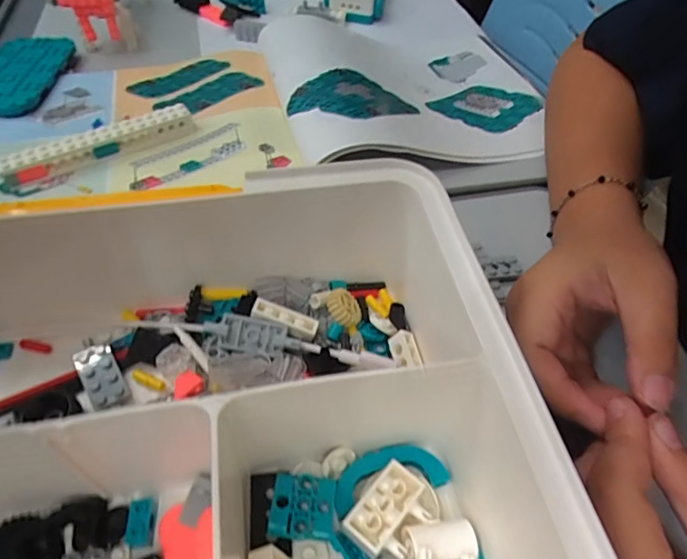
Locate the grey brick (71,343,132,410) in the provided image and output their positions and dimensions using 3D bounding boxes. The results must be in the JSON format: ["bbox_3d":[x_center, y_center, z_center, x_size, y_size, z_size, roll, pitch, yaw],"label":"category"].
[{"bbox_3d":[-0.111,0.044,0.225,0.017,0.008,0.031,-25,55,-22],"label":"grey brick"}]

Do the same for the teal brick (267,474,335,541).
[{"bbox_3d":[-0.016,0.087,0.190,0.026,0.006,0.024,3,50,0],"label":"teal brick"}]

